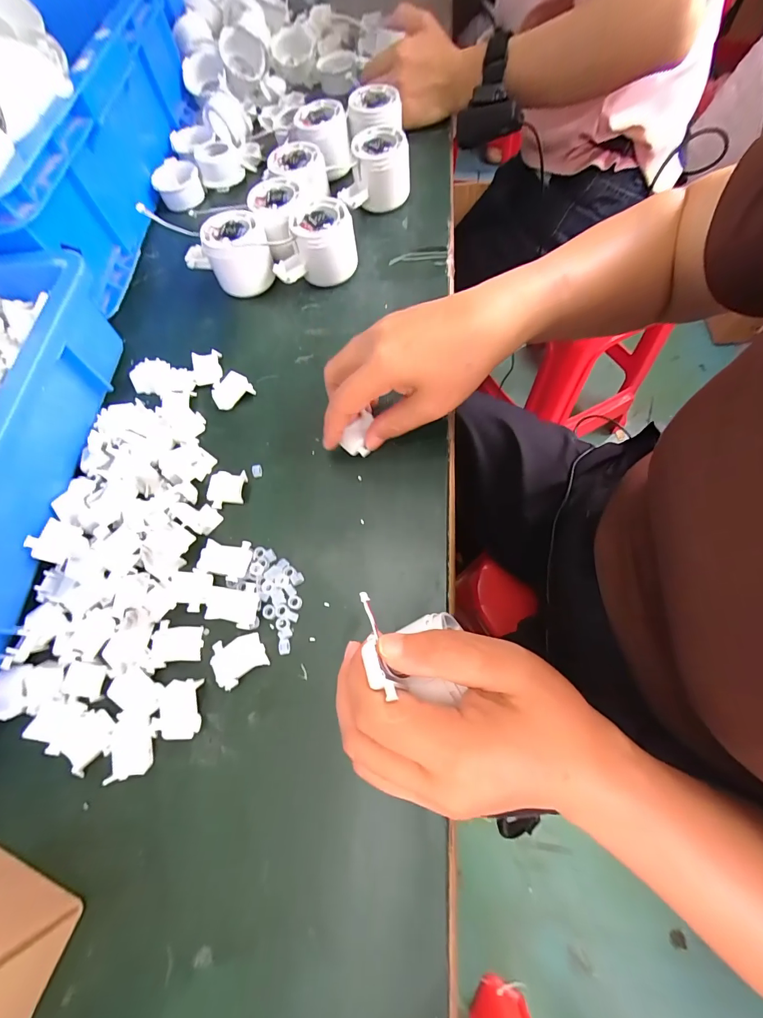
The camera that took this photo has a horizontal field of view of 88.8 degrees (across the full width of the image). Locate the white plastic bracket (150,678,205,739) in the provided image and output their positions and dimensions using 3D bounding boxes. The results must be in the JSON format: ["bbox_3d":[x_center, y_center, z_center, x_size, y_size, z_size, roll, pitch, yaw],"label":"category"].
[{"bbox_3d":[-0.130,0.128,0.250,0.029,0.004,0.034,-2,67,4],"label":"white plastic bracket"}]

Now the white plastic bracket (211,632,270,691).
[{"bbox_3d":[-0.095,0.098,0.257,0.033,0.004,0.029,-27,68,-7],"label":"white plastic bracket"}]

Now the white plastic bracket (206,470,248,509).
[{"bbox_3d":[-0.122,-0.015,0.308,0.029,0.006,0.029,4,86,6],"label":"white plastic bracket"}]

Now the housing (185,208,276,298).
[{"bbox_3d":[-0.146,-0.241,0.371,0.076,0.049,0.072,-19,67,-3],"label":"housing"}]

